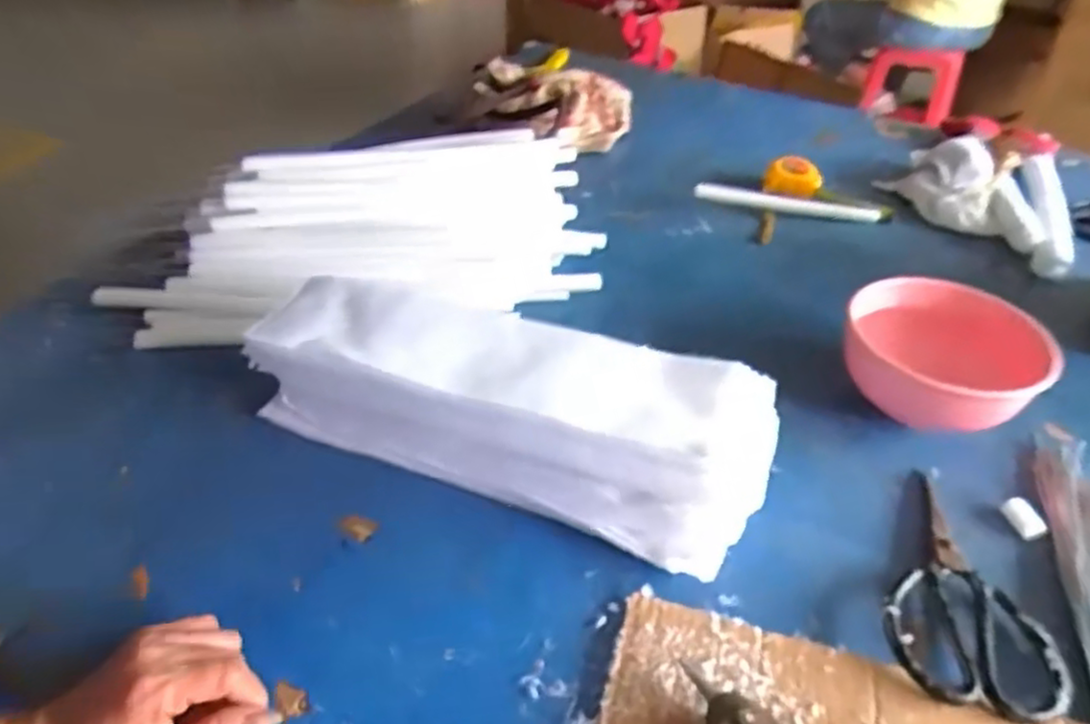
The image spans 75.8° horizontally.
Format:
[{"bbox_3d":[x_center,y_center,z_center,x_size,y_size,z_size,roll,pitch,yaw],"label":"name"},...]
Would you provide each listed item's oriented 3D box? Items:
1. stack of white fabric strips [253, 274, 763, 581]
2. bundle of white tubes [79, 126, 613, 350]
[{"bbox_3d":[-0.029,0.035,0.508,0.361,0.104,0.102,15,42,15],"label":"stack of white fabric strips"},{"bbox_3d":[-0.189,-0.140,0.728,0.480,0.098,0.260,-8,41,-12],"label":"bundle of white tubes"}]

